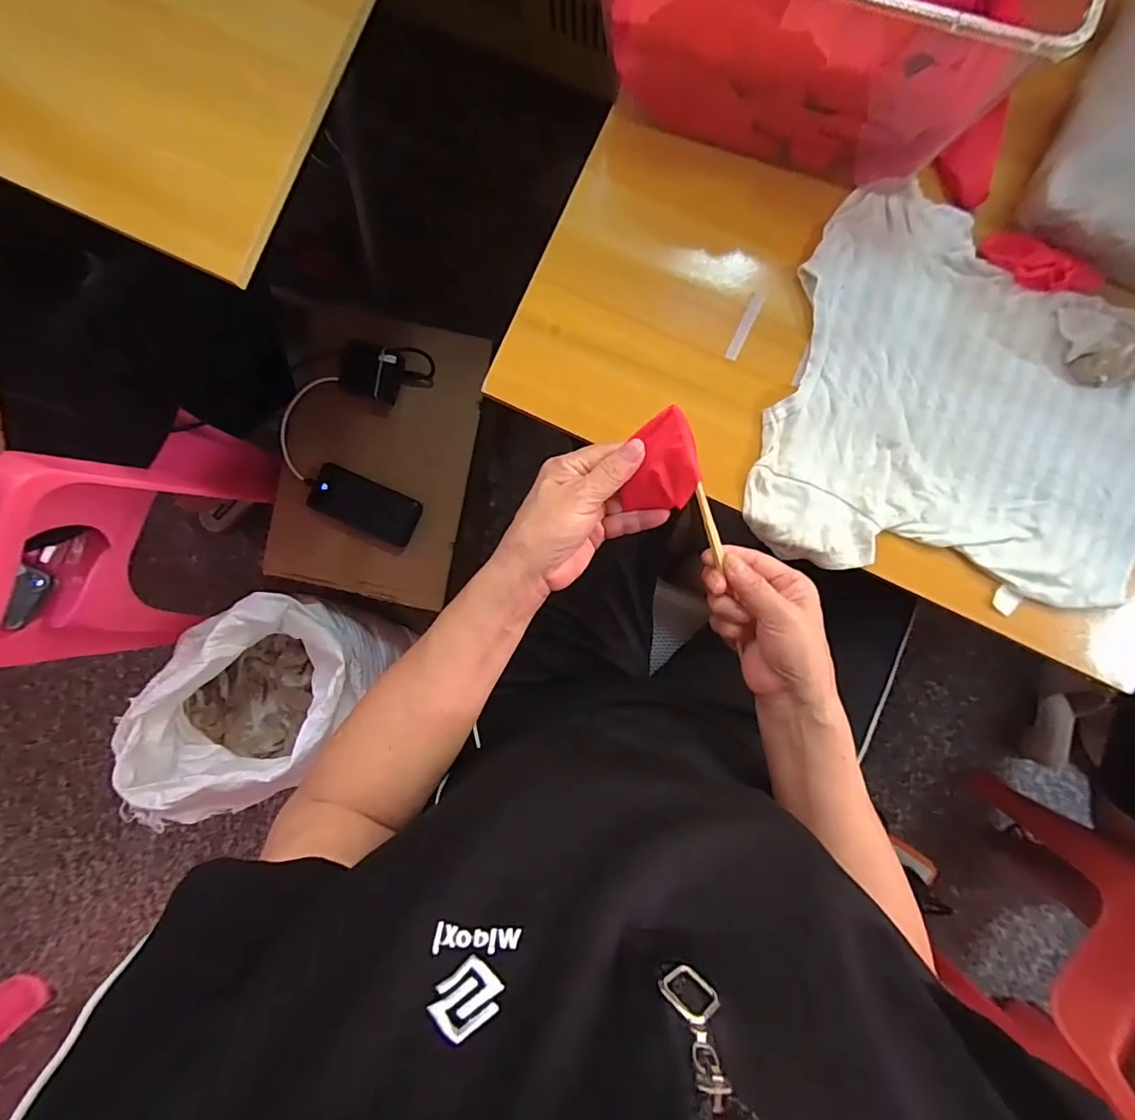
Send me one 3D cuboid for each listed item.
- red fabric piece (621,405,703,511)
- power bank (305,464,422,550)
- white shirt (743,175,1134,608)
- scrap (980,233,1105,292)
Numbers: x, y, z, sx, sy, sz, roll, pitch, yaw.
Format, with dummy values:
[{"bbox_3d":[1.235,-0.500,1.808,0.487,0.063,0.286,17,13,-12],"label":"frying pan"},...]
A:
[{"bbox_3d":[0.065,-0.068,0.352,0.051,0.008,0.071,4,120,15],"label":"red fabric piece"},{"bbox_3d":[-0.298,-0.082,0.748,0.154,0.021,0.074,24,91,2],"label":"power bank"},{"bbox_3d":[0.337,-0.126,0.416,0.320,0.014,0.299,14,91,2],"label":"white shirt"},{"bbox_3d":[0.382,-0.235,0.407,0.092,0.020,0.030,28,91,2],"label":"scrap"}]

